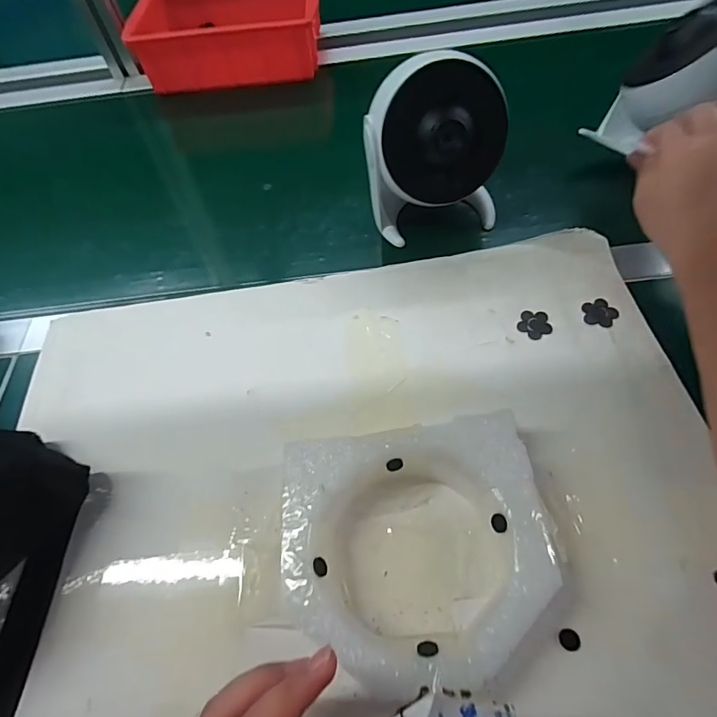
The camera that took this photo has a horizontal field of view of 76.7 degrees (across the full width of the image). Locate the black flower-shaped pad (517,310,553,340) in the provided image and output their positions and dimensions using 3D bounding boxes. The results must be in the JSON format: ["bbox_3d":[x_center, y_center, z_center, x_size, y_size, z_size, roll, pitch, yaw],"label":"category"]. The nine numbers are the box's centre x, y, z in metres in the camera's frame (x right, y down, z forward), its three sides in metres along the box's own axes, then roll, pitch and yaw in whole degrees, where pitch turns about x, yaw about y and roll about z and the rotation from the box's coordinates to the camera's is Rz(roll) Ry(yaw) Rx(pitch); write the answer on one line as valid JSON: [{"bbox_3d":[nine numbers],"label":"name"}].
[{"bbox_3d":[0.141,-0.028,0.363,0.026,0.004,0.026,-25,58,-12],"label":"black flower-shaped pad"}]

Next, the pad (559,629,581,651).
[{"bbox_3d":[0.116,0.155,0.250,0.010,0.004,0.010,-2,57,4],"label":"pad"}]

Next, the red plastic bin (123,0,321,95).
[{"bbox_3d":[-0.170,-0.452,0.624,0.229,0.071,0.184,-5,57,2],"label":"red plastic bin"}]

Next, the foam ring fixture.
[{"bbox_3d":[0.034,0.108,0.263,0.148,0.038,0.134,-8,57,-1],"label":"foam ring fixture"}]

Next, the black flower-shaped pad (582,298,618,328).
[{"bbox_3d":[0.193,-0.037,0.362,0.026,0.004,0.025,15,59,14],"label":"black flower-shaped pad"}]

